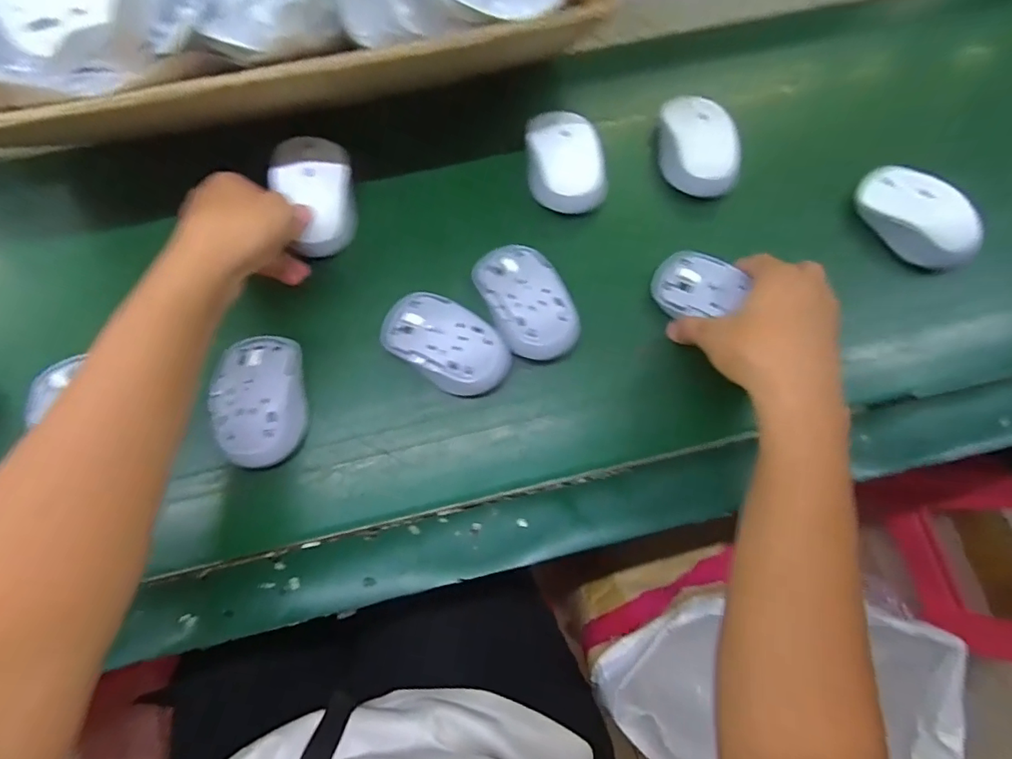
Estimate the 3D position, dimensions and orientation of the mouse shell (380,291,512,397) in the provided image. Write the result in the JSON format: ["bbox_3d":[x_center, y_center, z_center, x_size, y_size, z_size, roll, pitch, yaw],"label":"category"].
[{"bbox_3d":[-0.047,-0.028,0.414,0.108,0.046,0.067,34,75,9],"label":"mouse shell"}]

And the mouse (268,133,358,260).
[{"bbox_3d":[-0.161,-0.153,0.431,0.063,0.033,0.088,-3,90,-21],"label":"mouse"}]

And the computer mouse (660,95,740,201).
[{"bbox_3d":[0.171,-0.207,0.458,0.054,0.039,0.084,-10,76,-4],"label":"computer mouse"}]

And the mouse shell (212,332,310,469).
[{"bbox_3d":[-0.190,0.015,0.398,0.061,0.040,0.104,-10,73,-4],"label":"mouse shell"}]

